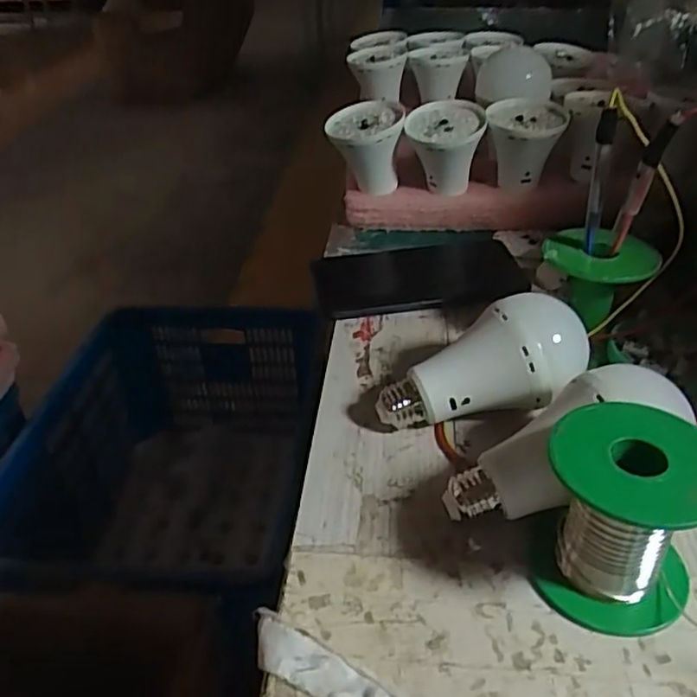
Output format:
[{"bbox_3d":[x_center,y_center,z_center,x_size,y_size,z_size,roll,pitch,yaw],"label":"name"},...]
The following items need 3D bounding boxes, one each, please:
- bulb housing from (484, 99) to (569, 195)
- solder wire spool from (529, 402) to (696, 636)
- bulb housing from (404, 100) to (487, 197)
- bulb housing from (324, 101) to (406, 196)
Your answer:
[{"bbox_3d":[0.147,-0.169,0.557,0.061,0.064,0.064,8,37,15],"label":"bulb housing"},{"bbox_3d":[0.117,0.071,0.283,0.063,0.071,0.066,-2,35,1],"label":"solder wire spool"},{"bbox_3d":[0.080,-0.165,0.559,0.061,0.068,0.060,2,35,7],"label":"bulb housing"},{"bbox_3d":[0.014,-0.169,0.564,0.061,0.067,0.061,1,35,5],"label":"bulb housing"}]

